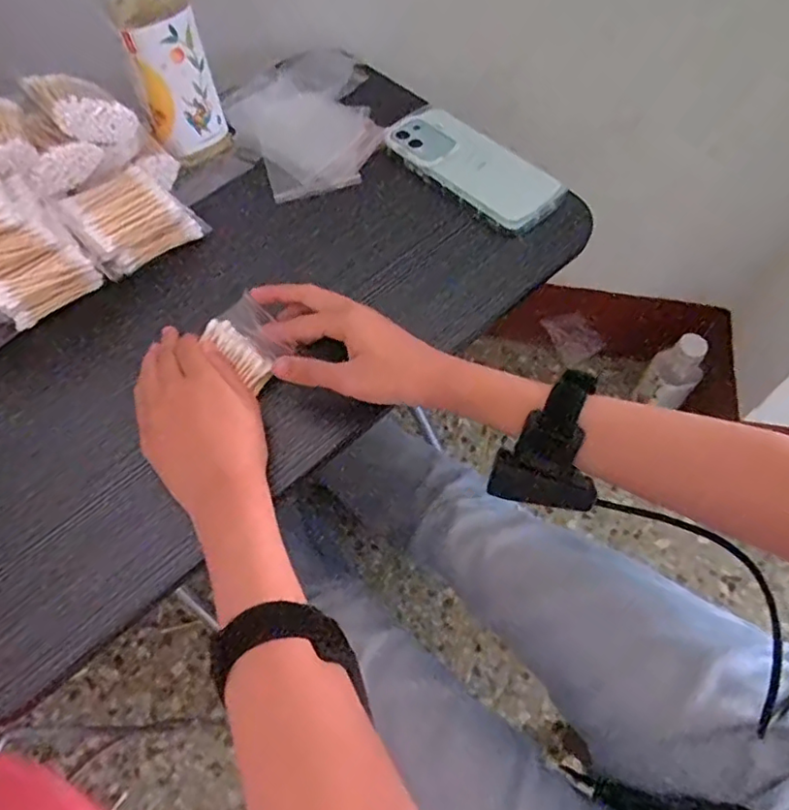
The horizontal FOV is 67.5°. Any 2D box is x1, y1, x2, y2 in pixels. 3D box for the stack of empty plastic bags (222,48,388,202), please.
[{"bbox_3d":[-0.081,-0.273,0.563,0.137,0.023,0.181,-19,62,-9],"label":"stack of empty plastic bags"}]

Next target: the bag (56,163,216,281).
[{"bbox_3d":[-0.211,-0.149,0.474,0.063,0.049,0.089,39,68,21],"label":"bag"}]

